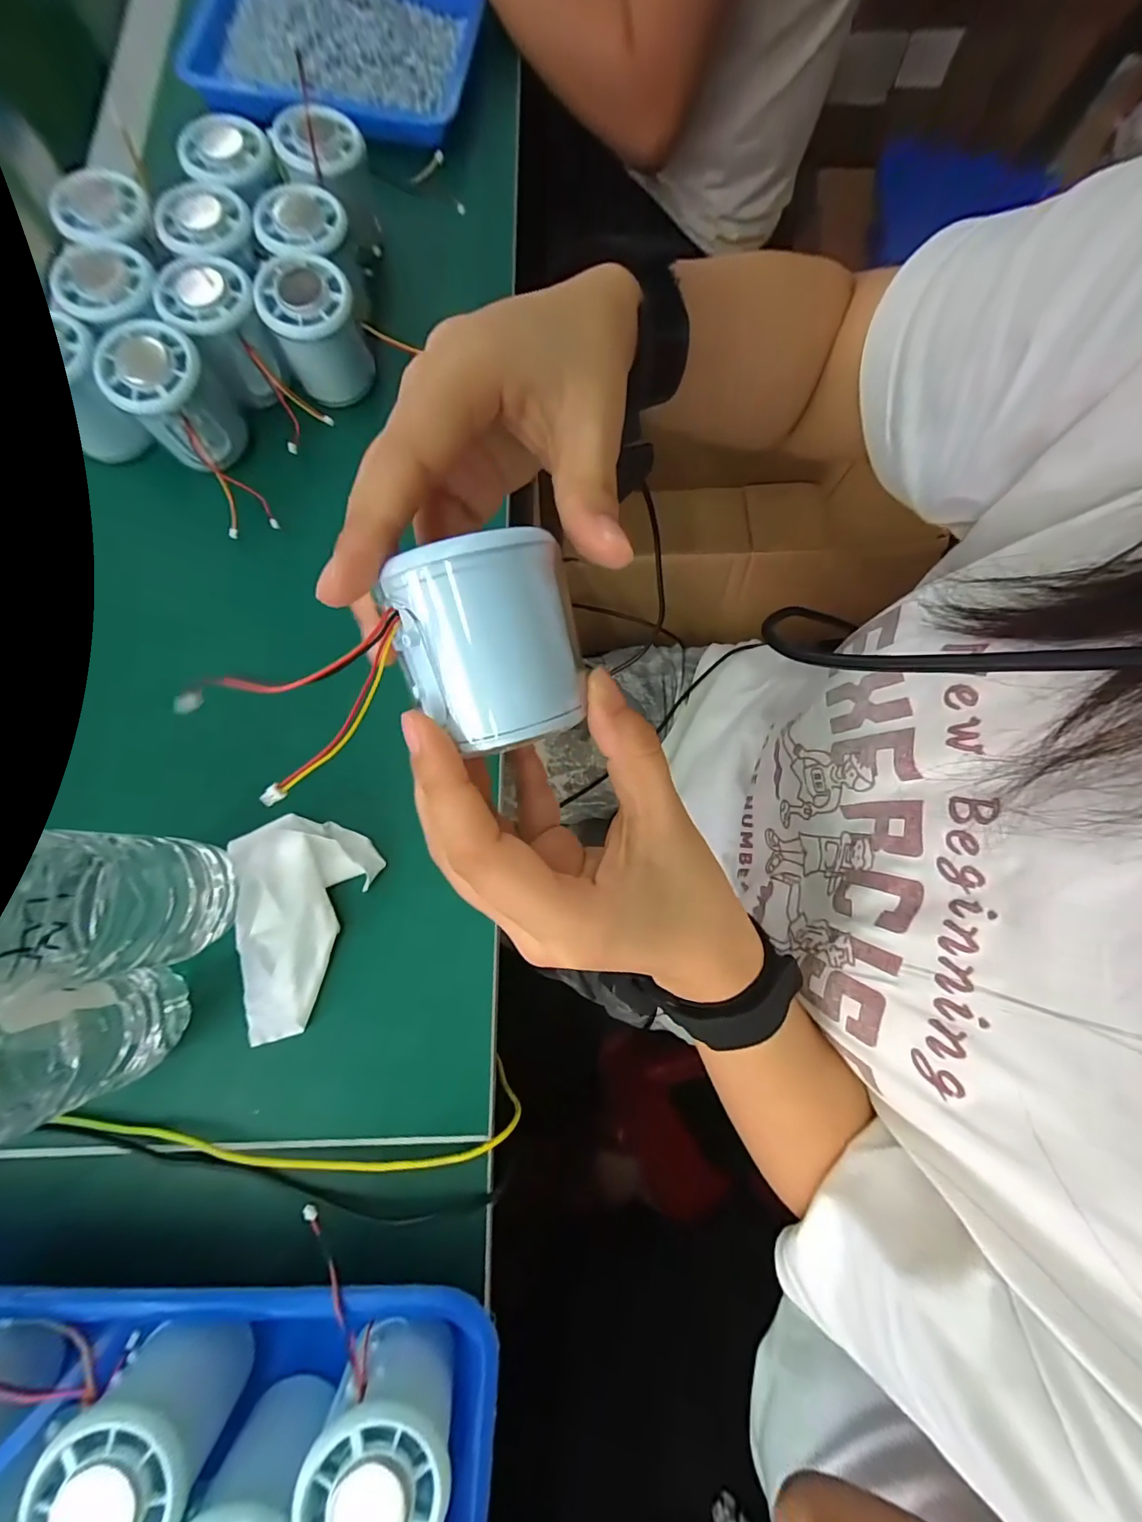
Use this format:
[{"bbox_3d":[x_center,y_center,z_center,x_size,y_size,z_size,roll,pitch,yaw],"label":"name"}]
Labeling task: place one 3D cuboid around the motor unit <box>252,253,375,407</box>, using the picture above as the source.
[{"bbox_3d":[-0.168,-0.285,0.330,0.054,0.060,0.056,0,78,-2],"label":"motor unit"}]

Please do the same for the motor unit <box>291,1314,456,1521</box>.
[{"bbox_3d":[-0.076,0.282,0.206,0.056,0.045,0.057,13,78,1],"label":"motor unit"}]

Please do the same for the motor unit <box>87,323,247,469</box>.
[{"bbox_3d":[-0.245,-0.223,0.310,0.054,0.059,0.054,0,78,-2],"label":"motor unit"}]

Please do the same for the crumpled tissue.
[{"bbox_3d":[-0.163,0.088,0.275,0.076,0.019,0.114,22,78,3],"label":"crumpled tissue"}]

